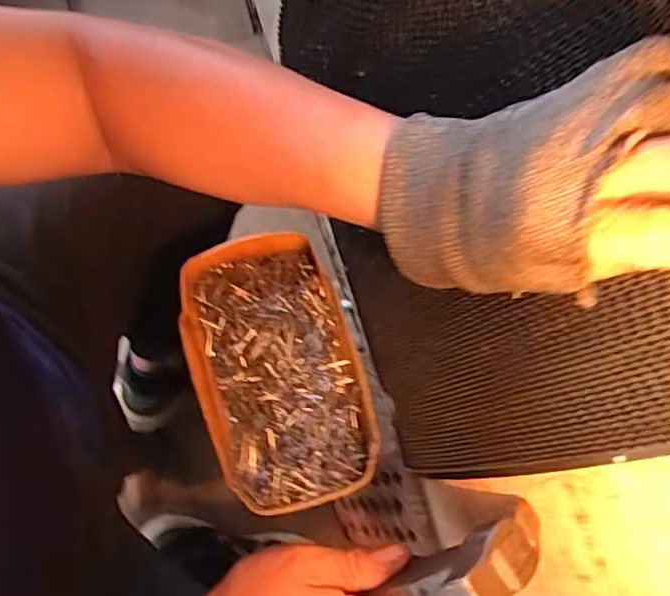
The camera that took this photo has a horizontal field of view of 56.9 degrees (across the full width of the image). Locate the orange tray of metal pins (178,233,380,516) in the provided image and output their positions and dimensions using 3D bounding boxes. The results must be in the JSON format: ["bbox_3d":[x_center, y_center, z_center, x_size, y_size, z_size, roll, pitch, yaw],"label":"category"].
[{"bbox_3d":[-0.047,0.060,0.501,0.125,0.047,0.210,-18,79,-5],"label":"orange tray of metal pins"}]

